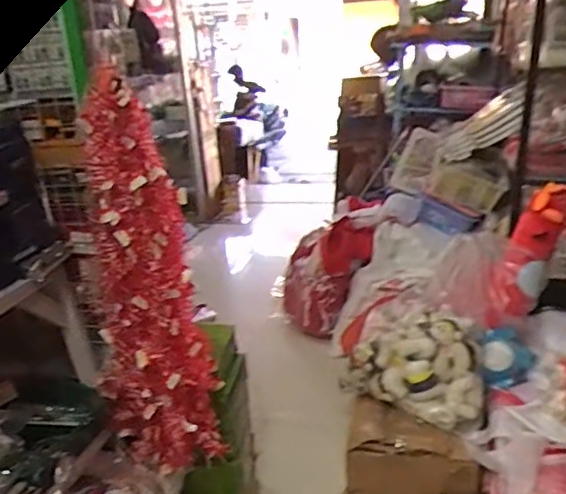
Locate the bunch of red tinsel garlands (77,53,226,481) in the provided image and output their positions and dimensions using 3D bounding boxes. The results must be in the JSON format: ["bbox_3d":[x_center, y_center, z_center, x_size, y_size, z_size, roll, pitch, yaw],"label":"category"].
[{"bbox_3d":[-0.335,0.092,1.349,0.256,0.921,0.242,-12,22,-18],"label":"bunch of red tinsel garlands"}]

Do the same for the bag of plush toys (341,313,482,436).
[{"bbox_3d":[0.447,0.386,1.880,0.441,0.255,0.248,9,25,33],"label":"bag of plush toys"}]

